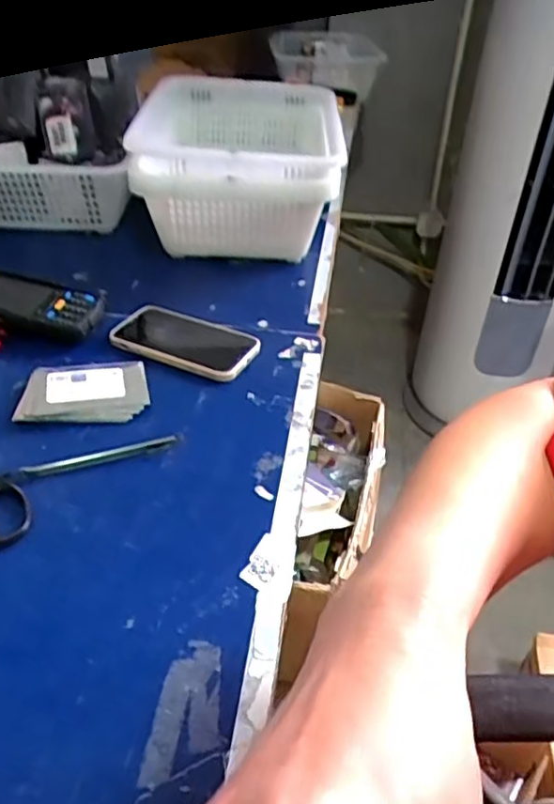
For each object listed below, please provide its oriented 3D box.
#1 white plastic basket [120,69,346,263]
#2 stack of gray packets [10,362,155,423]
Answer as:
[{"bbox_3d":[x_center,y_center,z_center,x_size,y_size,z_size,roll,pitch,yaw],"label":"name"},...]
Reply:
[{"bbox_3d":[-0.056,-0.343,0.923,0.269,0.148,0.339,1,38,0],"label":"white plastic basket"},{"bbox_3d":[-0.183,-0.011,0.604,0.117,0.017,0.078,-8,39,-11],"label":"stack of gray packets"}]

